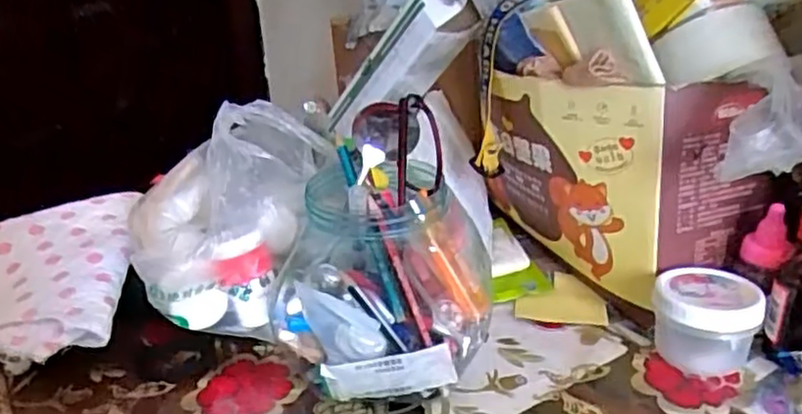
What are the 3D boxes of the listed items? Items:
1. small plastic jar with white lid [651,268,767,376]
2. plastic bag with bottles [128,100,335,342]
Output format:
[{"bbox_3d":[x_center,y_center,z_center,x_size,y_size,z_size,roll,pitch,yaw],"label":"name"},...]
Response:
[{"bbox_3d":[0.204,0.077,0.467,0.063,0.056,0.065,-3,24,1],"label":"small plastic jar with white lid"},{"bbox_3d":[-0.123,0.005,0.512,0.153,0.135,0.134,-6,24,-6],"label":"plastic bag with bottles"}]

